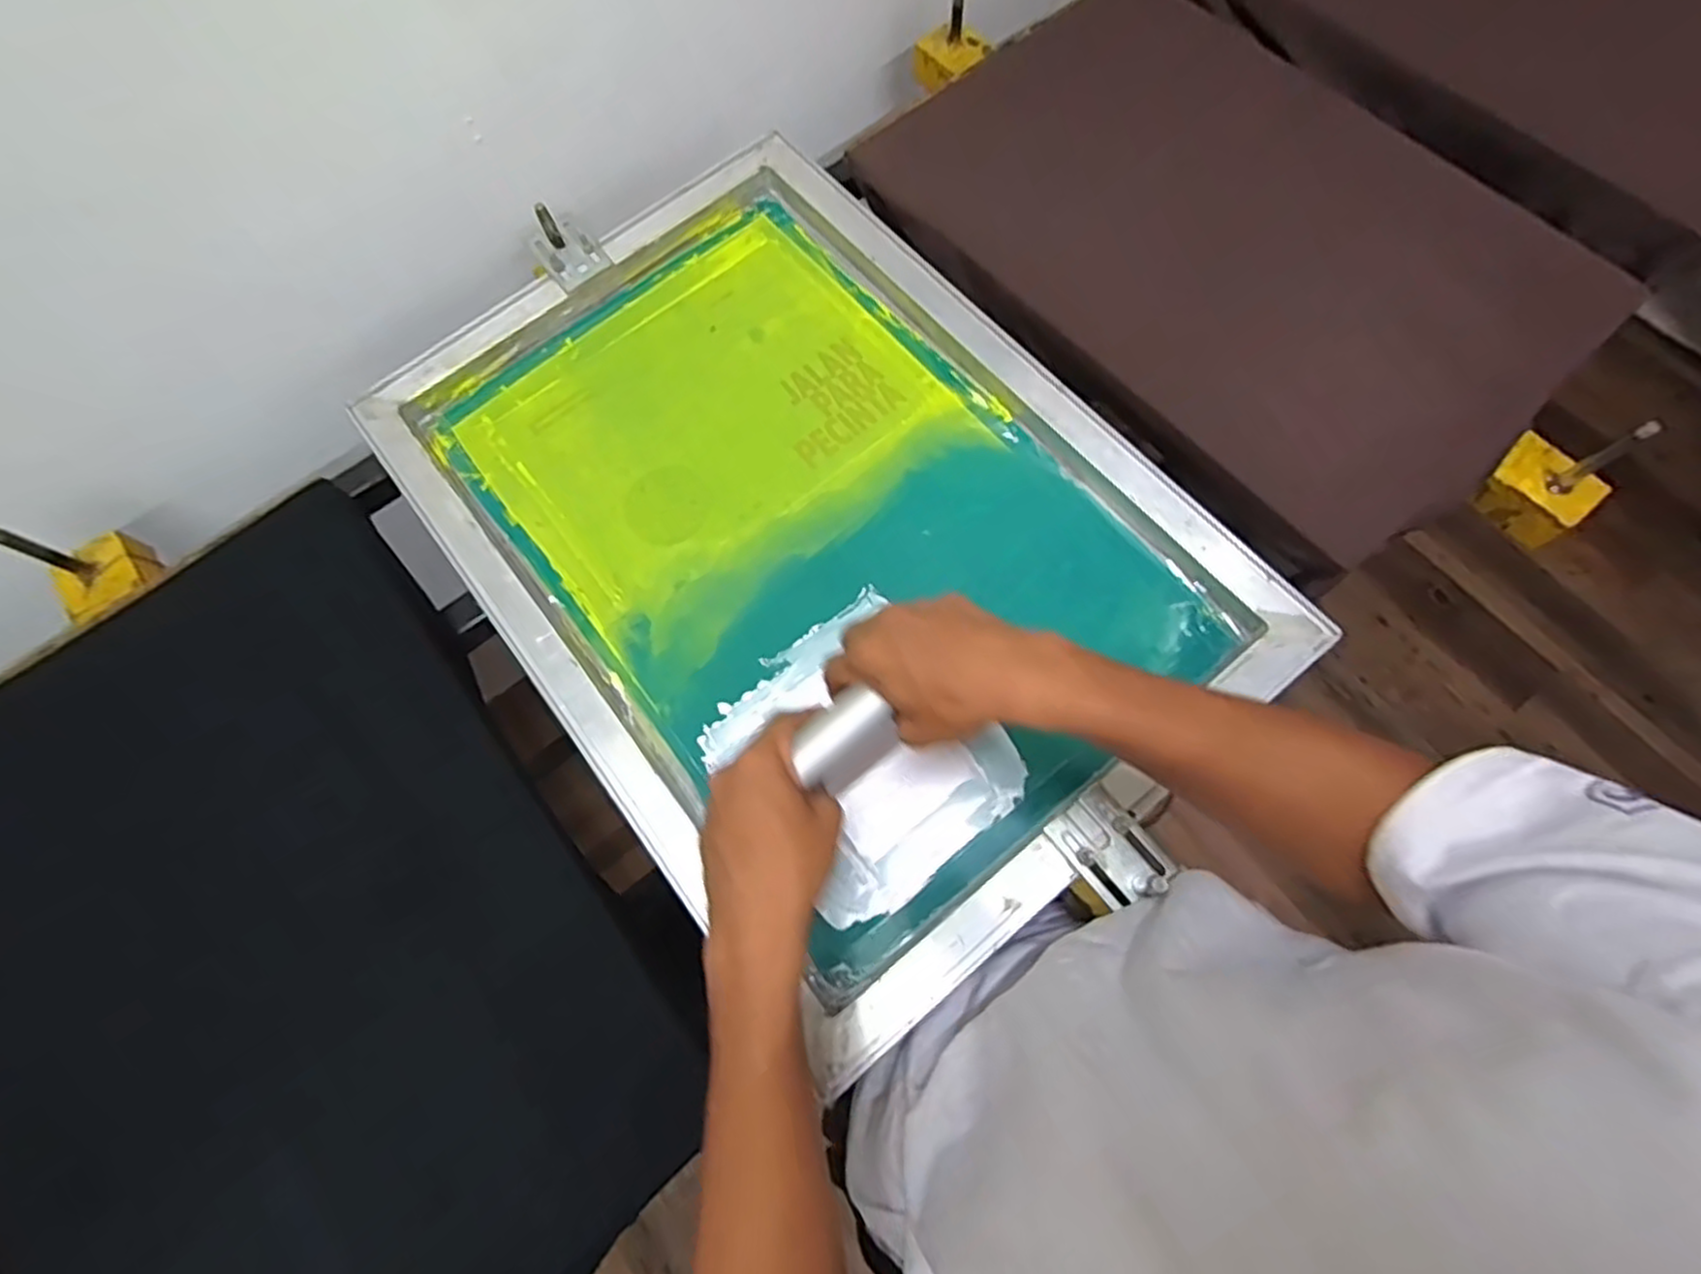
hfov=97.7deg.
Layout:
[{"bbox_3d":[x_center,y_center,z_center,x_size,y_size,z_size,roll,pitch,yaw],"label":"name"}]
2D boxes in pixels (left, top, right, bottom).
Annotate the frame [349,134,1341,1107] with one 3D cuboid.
[{"bbox_3d":[-0.037,-0.096,0.591,0.468,0.047,0.653,-37,74,-11],"label":"frame"}]

